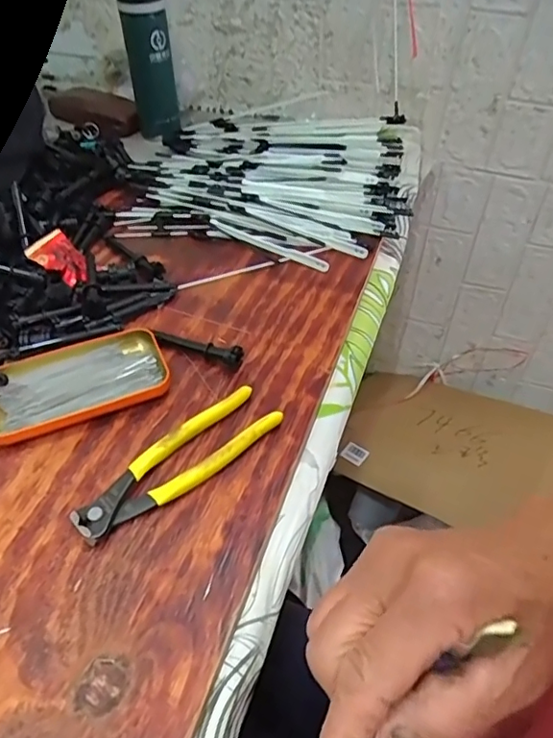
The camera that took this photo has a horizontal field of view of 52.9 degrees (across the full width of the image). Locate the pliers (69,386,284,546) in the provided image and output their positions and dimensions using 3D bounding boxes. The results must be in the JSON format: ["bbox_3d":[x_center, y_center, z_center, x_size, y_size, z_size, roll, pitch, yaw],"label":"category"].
[{"bbox_3d":[-0.070,0.068,0.407,0.163,0.016,0.048,-33,55,-28],"label":"pliers"}]

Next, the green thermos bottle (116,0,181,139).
[{"bbox_3d":[-0.173,-0.417,0.763,0.060,0.174,0.050,-11,49,-11],"label":"green thermos bottle"}]

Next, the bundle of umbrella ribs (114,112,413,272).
[{"bbox_3d":[-0.012,-0.235,0.670,0.338,0.035,0.292,7,47,6],"label":"bundle of umbrella ribs"}]

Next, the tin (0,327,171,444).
[{"bbox_3d":[-0.163,0.010,0.453,0.141,0.017,0.081,-17,49,-16],"label":"tin"}]

